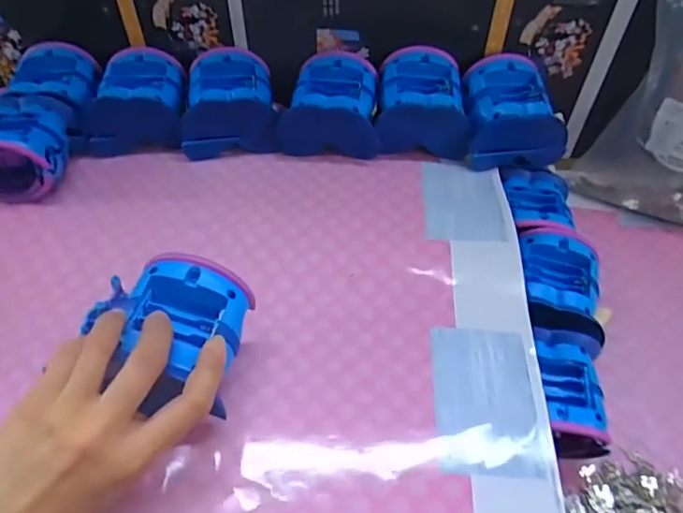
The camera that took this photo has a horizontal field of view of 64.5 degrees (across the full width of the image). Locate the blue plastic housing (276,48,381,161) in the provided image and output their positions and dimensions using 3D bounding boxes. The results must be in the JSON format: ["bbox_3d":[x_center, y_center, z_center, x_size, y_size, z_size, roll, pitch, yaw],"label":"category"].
[{"bbox_3d":[-0.009,-0.148,0.527,0.094,0.059,0.090,4,51,2],"label":"blue plastic housing"}]

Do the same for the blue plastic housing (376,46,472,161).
[{"bbox_3d":[0.078,-0.147,0.524,0.088,0.063,0.088,2,51,0],"label":"blue plastic housing"}]

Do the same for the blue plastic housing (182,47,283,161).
[{"bbox_3d":[-0.107,-0.151,0.532,0.088,0.054,0.098,-3,51,-3],"label":"blue plastic housing"}]

